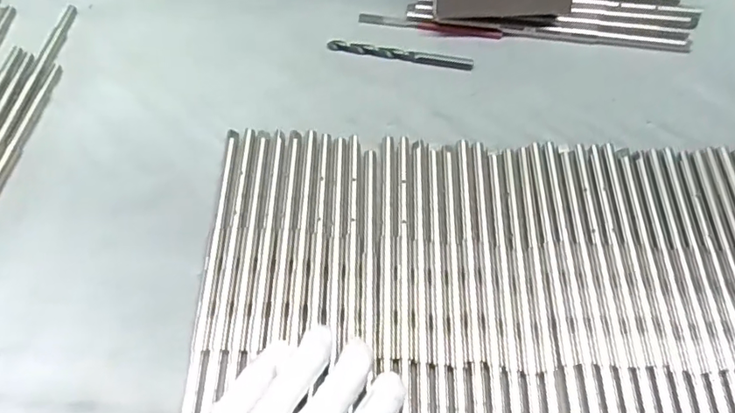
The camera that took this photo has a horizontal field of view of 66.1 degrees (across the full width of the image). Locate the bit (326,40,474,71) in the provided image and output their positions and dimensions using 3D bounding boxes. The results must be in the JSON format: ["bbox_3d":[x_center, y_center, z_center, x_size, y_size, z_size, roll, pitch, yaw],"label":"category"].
[{"bbox_3d":[0.024,-0.110,0.408,0.104,0.005,0.008,8,63,3],"label":"bit"}]

